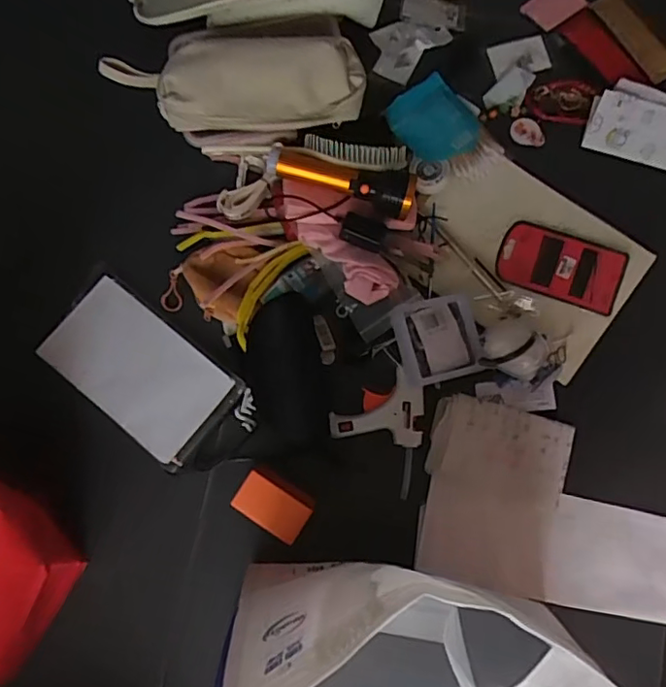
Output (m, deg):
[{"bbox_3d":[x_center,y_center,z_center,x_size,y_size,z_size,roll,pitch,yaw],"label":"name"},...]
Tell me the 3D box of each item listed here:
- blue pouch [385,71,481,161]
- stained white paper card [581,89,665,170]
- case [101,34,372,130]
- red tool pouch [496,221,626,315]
[{"bbox_3d":[0.123,-0.265,0.681,0.102,0.015,0.100,43,72,5],"label":"blue pouch"},{"bbox_3d":[0.389,-0.254,0.694,0.152,0.007,0.067,17,113,3],"label":"stained white paper card"},{"bbox_3d":[-0.102,-0.286,0.630,0.272,0.042,0.093,-7,80,0],"label":"case"},{"bbox_3d":[0.269,-0.094,0.670,0.141,0.011,0.082,20,81,5],"label":"red tool pouch"}]

